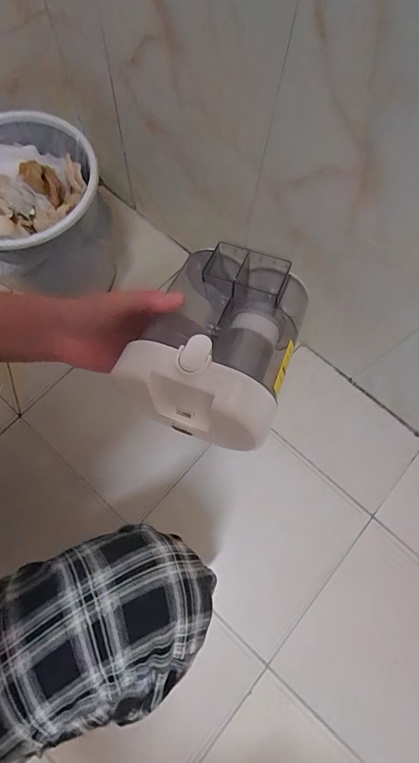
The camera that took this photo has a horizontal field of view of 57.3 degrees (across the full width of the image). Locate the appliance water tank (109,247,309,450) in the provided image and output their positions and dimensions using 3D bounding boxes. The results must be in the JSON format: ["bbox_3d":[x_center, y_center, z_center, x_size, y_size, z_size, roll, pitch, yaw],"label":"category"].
[{"bbox_3d":[0.010,-0.030,0.300,0.104,0.069,0.141,17,61,5],"label":"appliance water tank"}]

